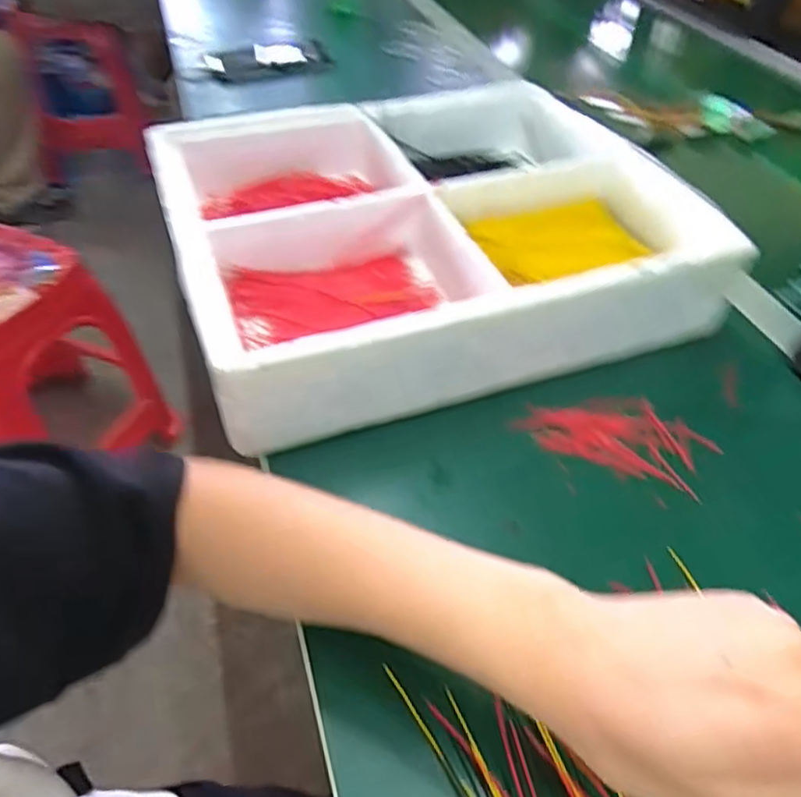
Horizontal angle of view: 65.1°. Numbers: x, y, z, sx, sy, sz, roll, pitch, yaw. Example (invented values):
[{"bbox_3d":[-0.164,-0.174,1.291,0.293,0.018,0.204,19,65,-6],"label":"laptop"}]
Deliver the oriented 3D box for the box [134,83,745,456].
[{"bbox_3d":[0.021,-0.139,0.507,0.375,0.079,0.324,-14,49,-16],"label":"box"}]

